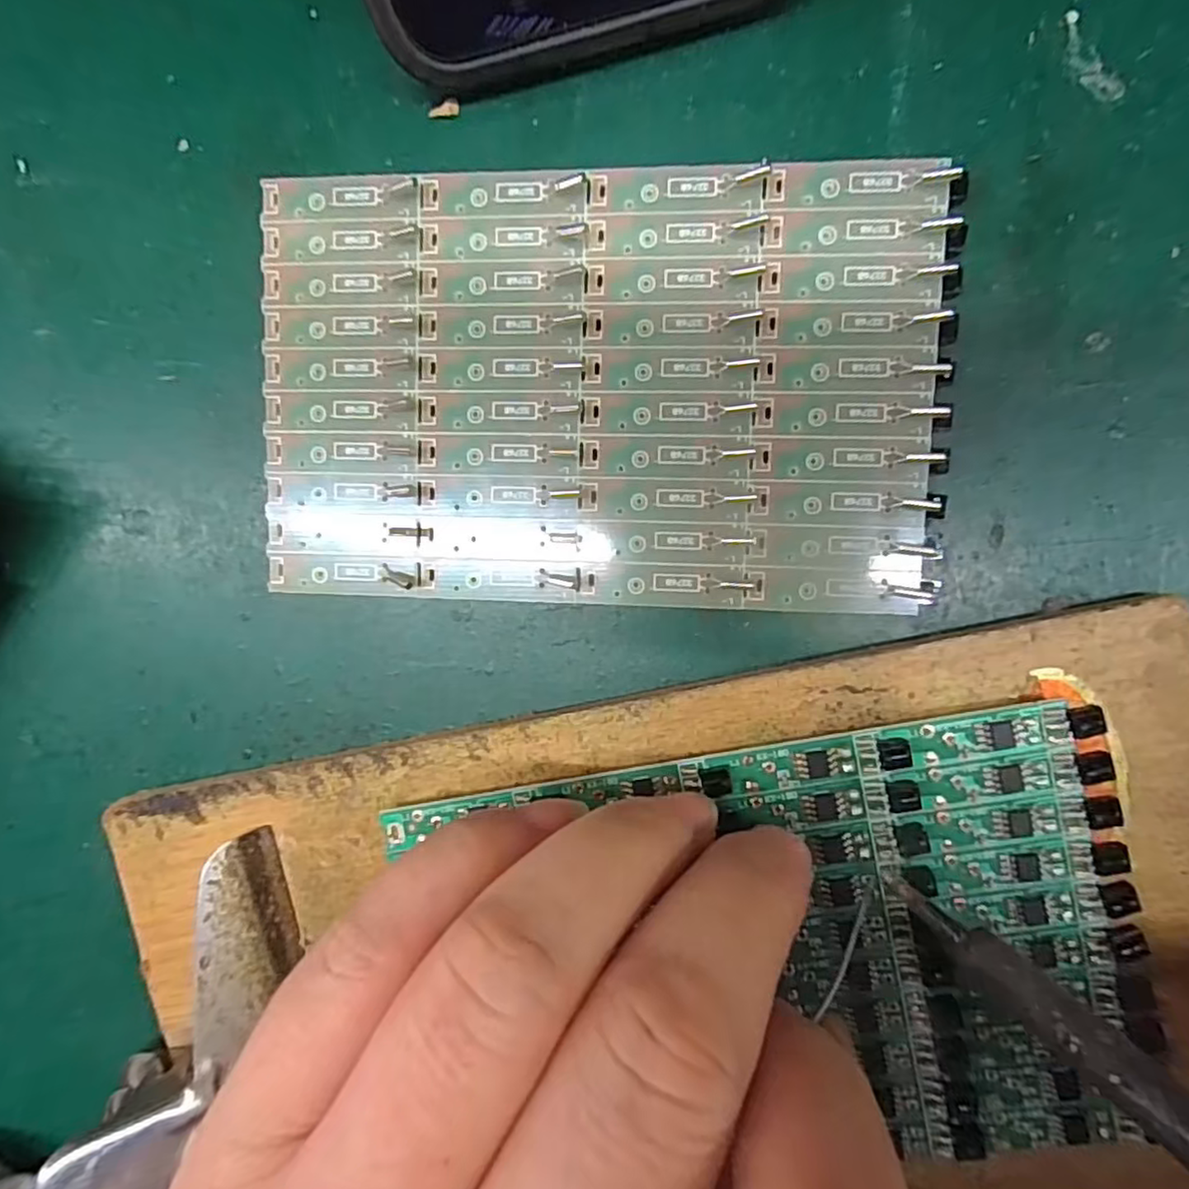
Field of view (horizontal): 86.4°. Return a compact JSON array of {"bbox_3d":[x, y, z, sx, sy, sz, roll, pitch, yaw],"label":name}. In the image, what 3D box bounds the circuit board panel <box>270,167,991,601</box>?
[{"bbox_3d":[0.000,-0.038,0.120,0.127,0.004,0.078,2,95,6],"label":"circuit board panel"}]

